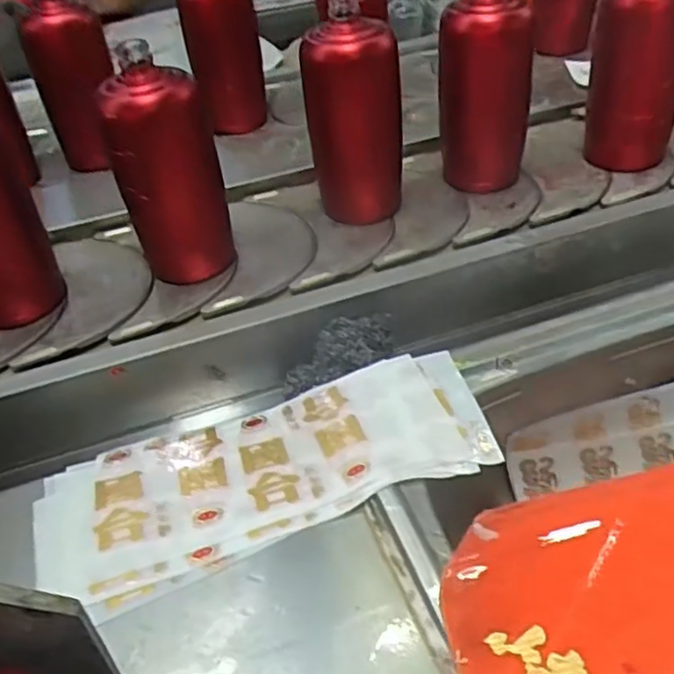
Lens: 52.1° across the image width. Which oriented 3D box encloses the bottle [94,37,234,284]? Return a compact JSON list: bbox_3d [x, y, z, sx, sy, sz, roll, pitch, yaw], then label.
[{"bbox_3d":[-0.137,-0.124,0.559,0.081,0.177,0.063,11,42,19],"label":"bottle"}]

